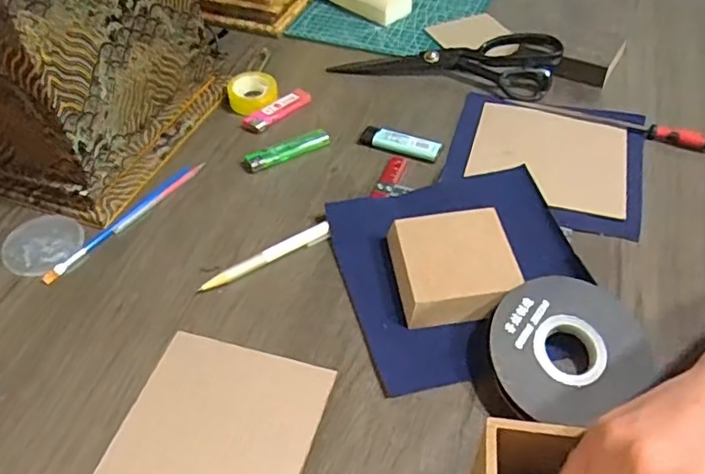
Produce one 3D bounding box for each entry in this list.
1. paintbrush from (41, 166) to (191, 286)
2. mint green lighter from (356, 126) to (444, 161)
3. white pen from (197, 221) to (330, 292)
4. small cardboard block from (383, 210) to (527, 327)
[{"bbox_3d":[-0.200,-0.014,0.513,0.012,0.005,0.160,25,53,21],"label":"paintbrush"},{"bbox_3d":[0.045,-0.091,0.561,0.078,0.012,0.021,18,51,16],"label":"mint green lighter"},{"bbox_3d":[-0.068,0.016,0.474,0.114,0.008,0.013,-25,52,-20],"label":"white pen"},{"bbox_3d":[0.075,0.022,0.449,0.088,0.029,0.086,-6,48,-4],"label":"small cardboard block"}]

